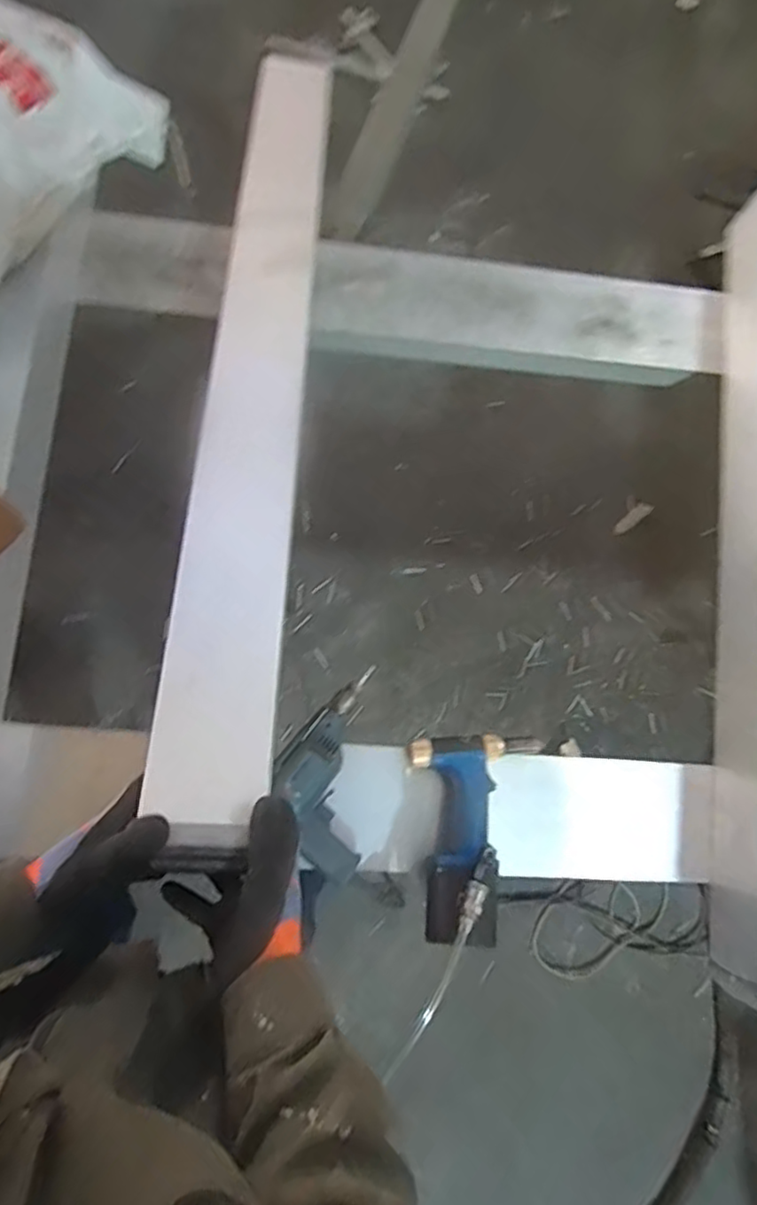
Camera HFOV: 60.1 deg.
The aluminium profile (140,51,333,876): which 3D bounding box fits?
[{"bbox_3d":[-0.128,-0.277,0.724,0.101,0.030,1.059,2,66,0],"label":"aluminium profile"}]

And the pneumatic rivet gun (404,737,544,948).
[{"bbox_3d":[0.106,0.263,0.769,0.149,0.079,0.244,10,58,1],"label":"pneumatic rivet gun"}]

